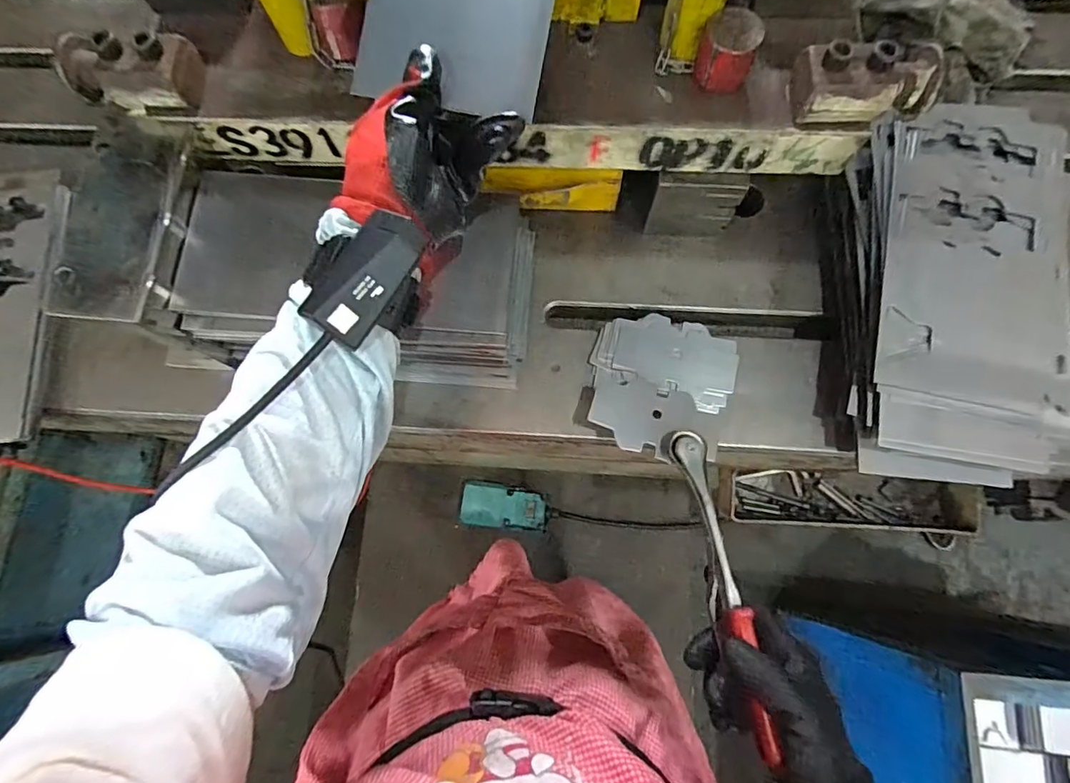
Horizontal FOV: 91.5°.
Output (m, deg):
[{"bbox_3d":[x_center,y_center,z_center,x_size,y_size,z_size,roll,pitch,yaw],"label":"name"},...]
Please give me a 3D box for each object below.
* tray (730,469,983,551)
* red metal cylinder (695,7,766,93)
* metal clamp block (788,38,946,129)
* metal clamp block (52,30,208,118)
[{"bbox_3d":[0.408,0.145,0.682,0.306,0.044,0.079,5,76,3],"label":"tray"},{"bbox_3d":[0.136,-0.241,0.369,0.038,0.035,0.039,16,77,6],"label":"red metal cylinder"},{"bbox_3d":[0.229,-0.213,0.363,0.092,0.044,0.045,2,76,2],"label":"metal clamp block"},{"bbox_3d":[-0.300,-0.238,0.388,0.089,0.049,0.044,2,76,2],"label":"metal clamp block"}]

